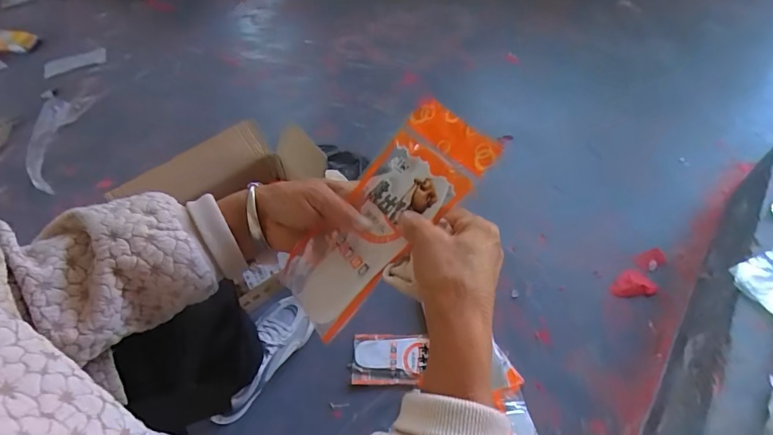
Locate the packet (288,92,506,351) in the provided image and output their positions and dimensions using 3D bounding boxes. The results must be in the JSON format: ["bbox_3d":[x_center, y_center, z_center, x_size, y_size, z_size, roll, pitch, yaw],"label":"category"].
[{"bbox_3d":[-0.002,-0.001,0.359,0.204,0.025,0.082,-46,61,3],"label":"packet"}]

